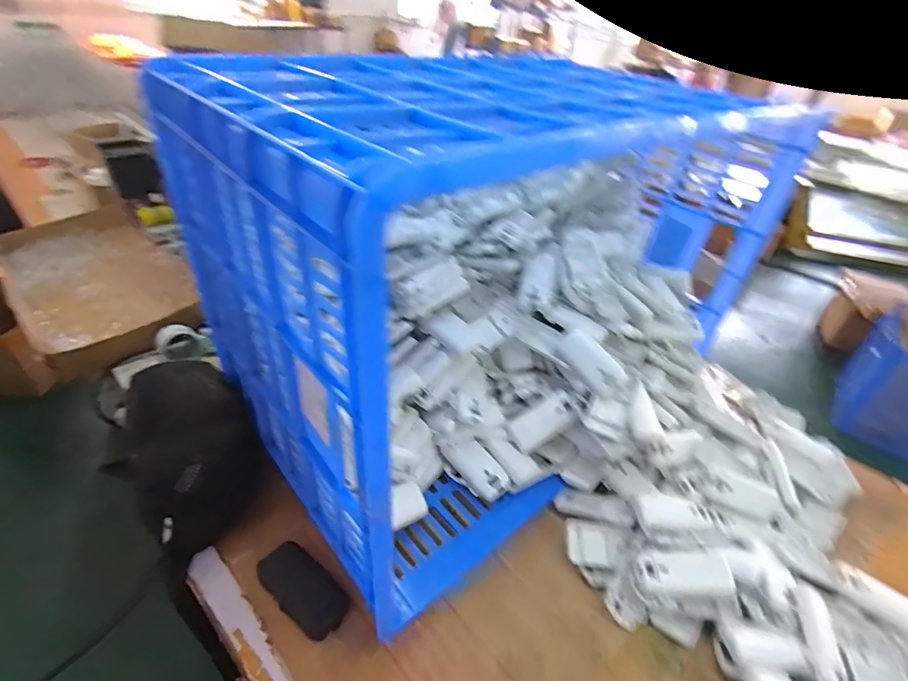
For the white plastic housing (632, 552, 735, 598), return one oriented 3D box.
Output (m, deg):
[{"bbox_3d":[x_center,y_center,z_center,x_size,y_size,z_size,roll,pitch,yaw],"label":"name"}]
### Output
[{"bbox_3d":[0.249,0.253,0.504,0.101,0.021,0.042,2,37,-5],"label":"white plastic housing"}]

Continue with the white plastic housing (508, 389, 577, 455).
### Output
[{"bbox_3d":[0.117,0.108,0.615,0.090,0.017,0.046,-30,84,1],"label":"white plastic housing"}]

